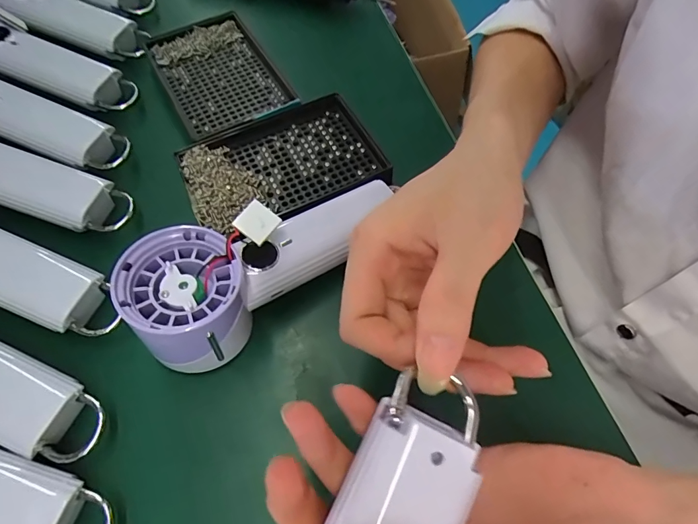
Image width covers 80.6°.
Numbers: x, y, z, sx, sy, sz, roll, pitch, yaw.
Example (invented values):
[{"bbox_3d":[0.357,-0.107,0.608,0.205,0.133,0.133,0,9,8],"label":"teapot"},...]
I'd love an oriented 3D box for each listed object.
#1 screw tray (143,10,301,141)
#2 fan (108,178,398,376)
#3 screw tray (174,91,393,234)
[{"bbox_3d":[-0.107,-0.157,0.344,0.090,0.016,0.136,-27,65,-13],"label":"screw tray"},{"bbox_3d":[-0.051,-0.005,0.239,0.149,0.047,0.066,-36,68,-17],"label":"fan"},{"bbox_3d":[-0.046,-0.070,0.300,0.137,0.020,0.094,-26,65,-13],"label":"screw tray"}]

